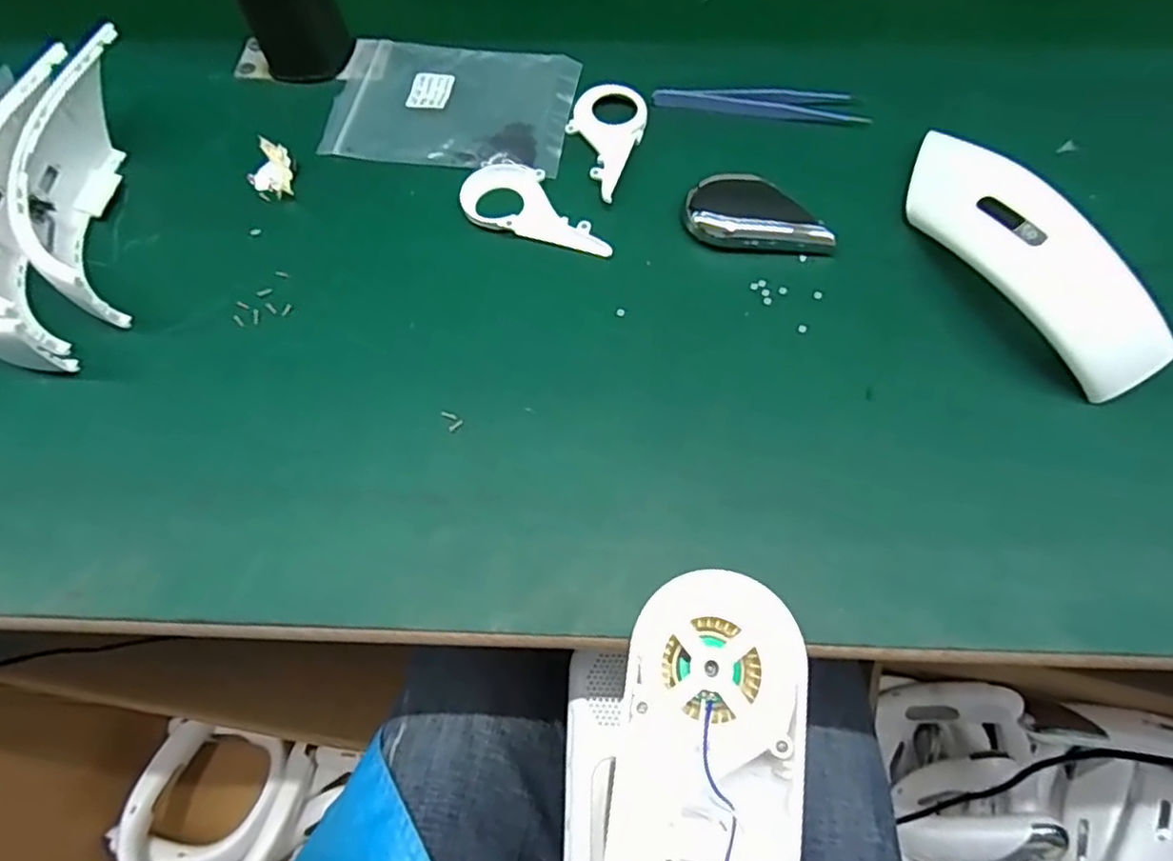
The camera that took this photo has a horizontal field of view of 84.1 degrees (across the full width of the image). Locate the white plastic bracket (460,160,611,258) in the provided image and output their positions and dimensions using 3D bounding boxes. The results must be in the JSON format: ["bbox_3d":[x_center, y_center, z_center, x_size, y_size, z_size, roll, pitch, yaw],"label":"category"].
[{"bbox_3d":[-0.026,-0.129,0.372,0.091,0.007,0.048,14,66,7],"label":"white plastic bracket"}]

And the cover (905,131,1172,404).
[{"bbox_3d":[0.215,-0.093,0.325,0.047,0.047,0.170,-25,67,-10],"label":"cover"}]

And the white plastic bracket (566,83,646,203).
[{"bbox_3d":[0.008,-0.176,0.391,0.046,0.005,0.086,19,67,9],"label":"white plastic bracket"}]

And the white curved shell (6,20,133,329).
[{"bbox_3d":[-0.281,-0.139,0.358,0.047,0.049,0.176,-9,65,-3],"label":"white curved shell"}]

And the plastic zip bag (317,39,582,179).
[{"bbox_3d":[-0.085,-0.206,0.408,0.149,0.008,0.099,8,68,5],"label":"plastic zip bag"}]

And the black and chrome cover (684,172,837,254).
[{"bbox_3d":[0.097,-0.121,0.363,0.080,0.015,0.039,12,66,6],"label":"black and chrome cover"}]

